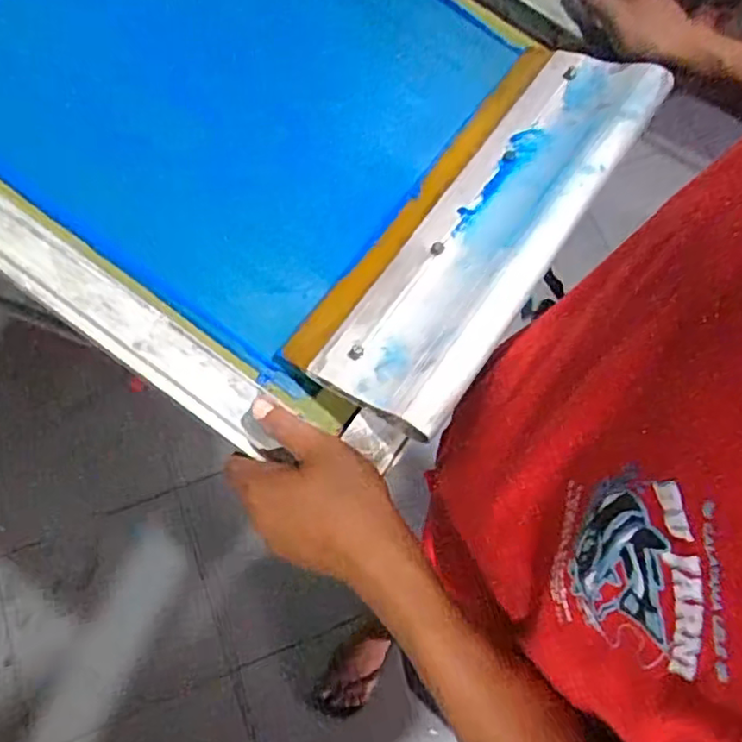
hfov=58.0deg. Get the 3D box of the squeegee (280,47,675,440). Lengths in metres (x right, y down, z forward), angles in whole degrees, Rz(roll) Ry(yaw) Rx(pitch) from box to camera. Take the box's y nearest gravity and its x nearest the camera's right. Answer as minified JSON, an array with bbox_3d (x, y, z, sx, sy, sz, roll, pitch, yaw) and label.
[{"bbox_3d":[0.088,-0.116,0.481,0.119,0.035,0.347,33,73,13],"label":"squeegee"}]

